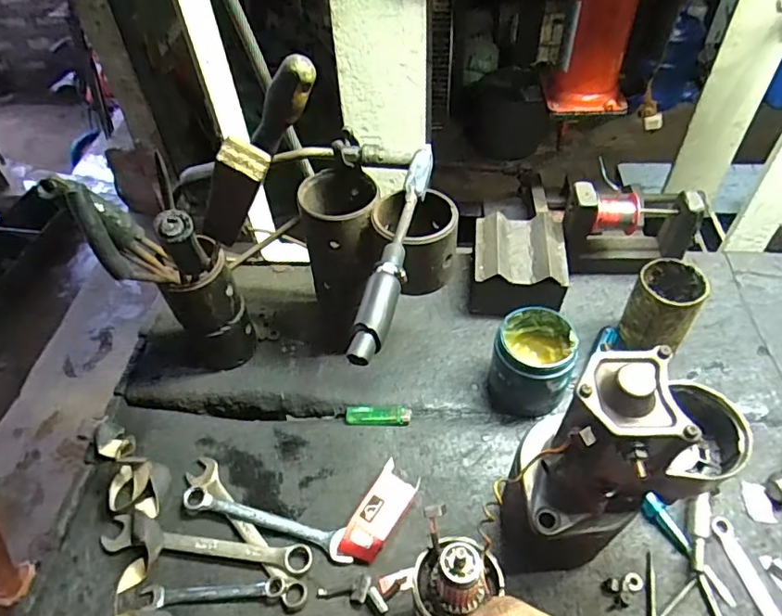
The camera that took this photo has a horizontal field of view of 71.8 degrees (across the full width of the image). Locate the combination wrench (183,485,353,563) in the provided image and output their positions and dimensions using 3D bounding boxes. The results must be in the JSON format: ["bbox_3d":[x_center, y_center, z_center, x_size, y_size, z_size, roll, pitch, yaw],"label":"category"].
[{"bbox_3d":[-0.133,0.229,0.583,0.194,0.020,0.028,12,51,14],"label":"combination wrench"}]

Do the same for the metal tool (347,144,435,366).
[{"bbox_3d":[0.008,-0.063,0.512,0.028,0.027,0.266,9,50,11],"label":"metal tool"}]

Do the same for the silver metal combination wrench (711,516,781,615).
[{"bbox_3d":[0.353,0.277,0.510,0.024,0.008,0.155,-10,49,-5],"label":"silver metal combination wrench"}]

